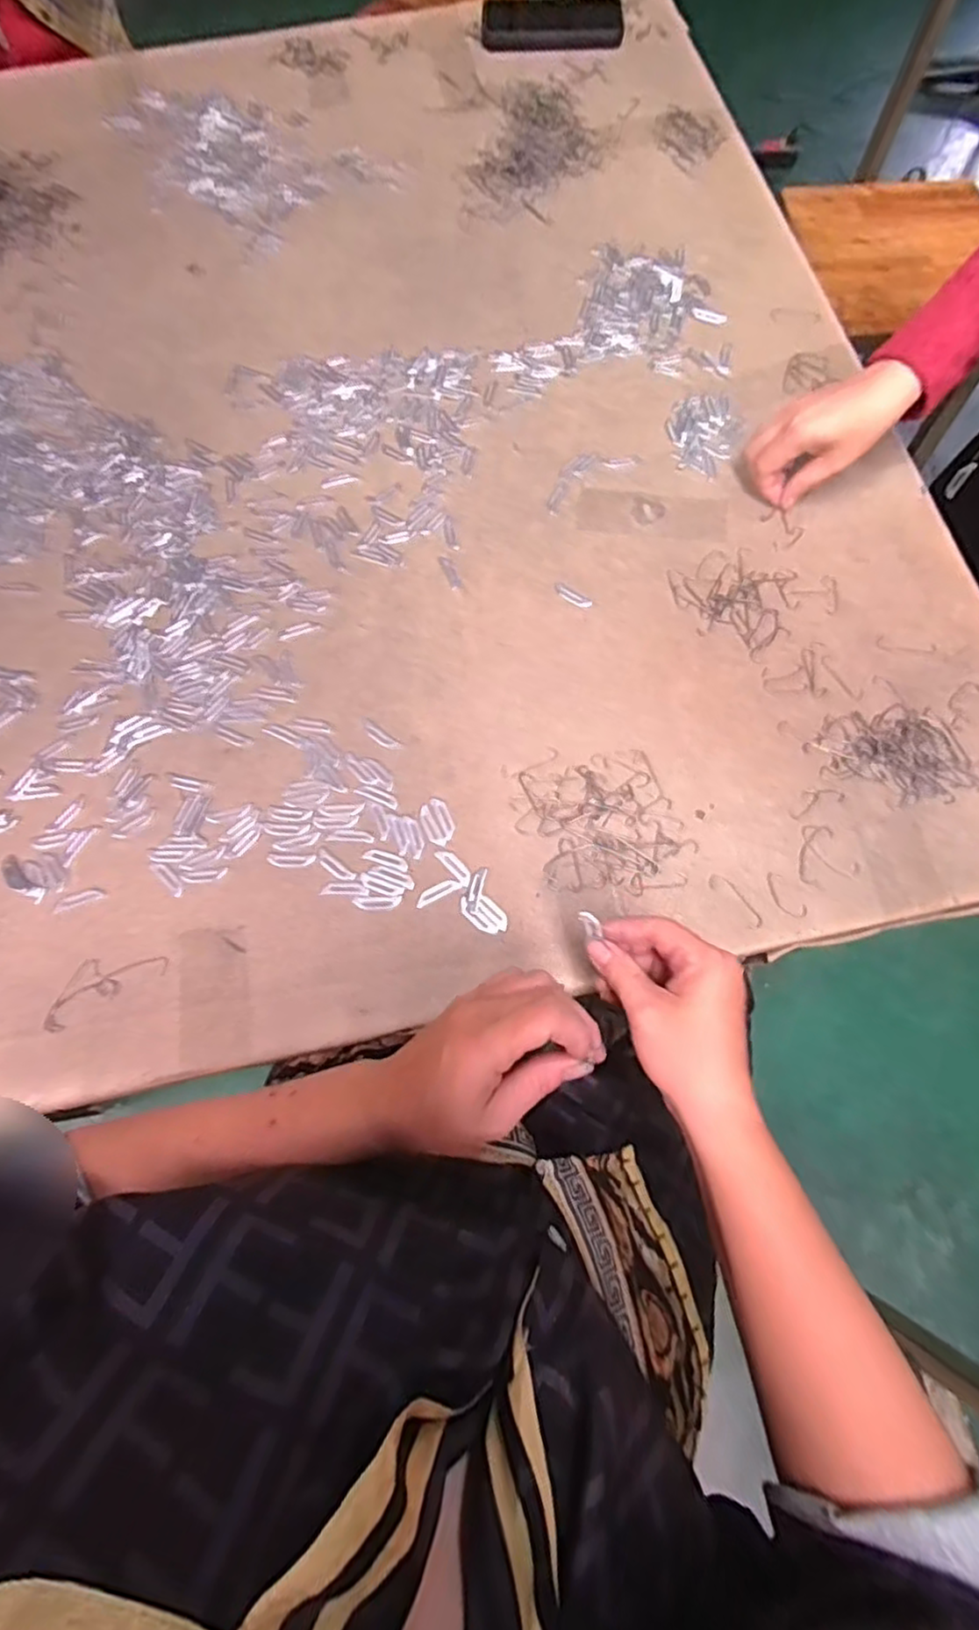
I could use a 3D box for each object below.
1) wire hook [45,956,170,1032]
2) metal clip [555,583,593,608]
[{"bbox_3d":[-0.269,0.114,0.469,0.085,0.004,0.036,-30,72,-9],"label":"wire hook"},{"bbox_3d":[0.071,-0.187,0.574,0.036,0.004,0.012,32,74,12],"label":"metal clip"}]

